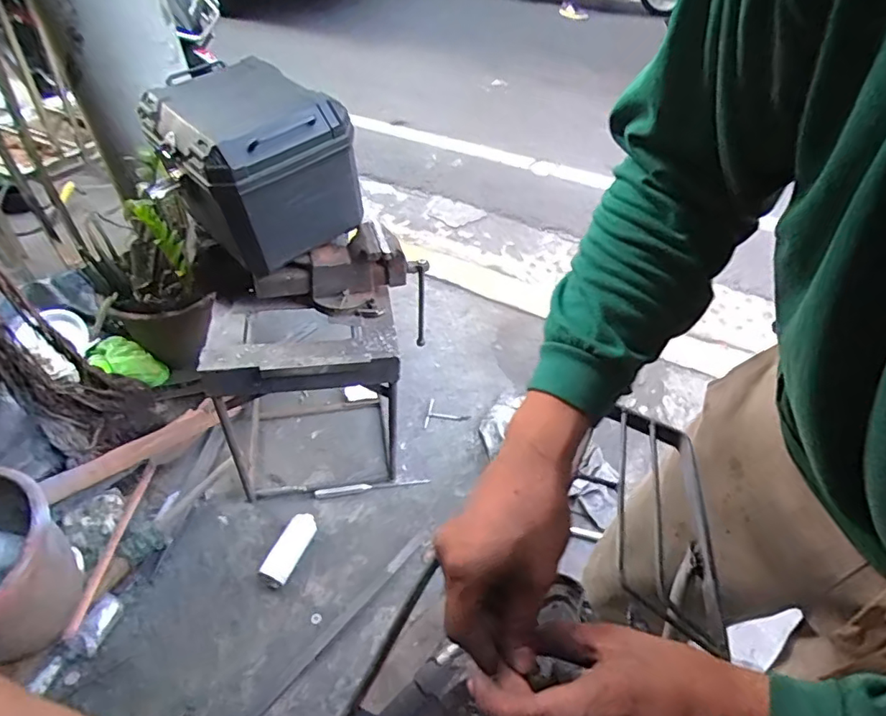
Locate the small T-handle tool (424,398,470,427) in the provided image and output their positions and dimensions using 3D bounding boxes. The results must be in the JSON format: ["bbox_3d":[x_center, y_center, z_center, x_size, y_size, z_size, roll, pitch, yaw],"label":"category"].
[{"bbox_3d":[0.015,0.174,1.619,0.128,0.010,0.105,9,45,7],"label":"small T-handle tool"}]

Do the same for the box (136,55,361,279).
[{"bbox_3d":[-0.387,-0.401,1.128,0.313,0.285,0.329,-31,53,-29],"label":"box"}]

